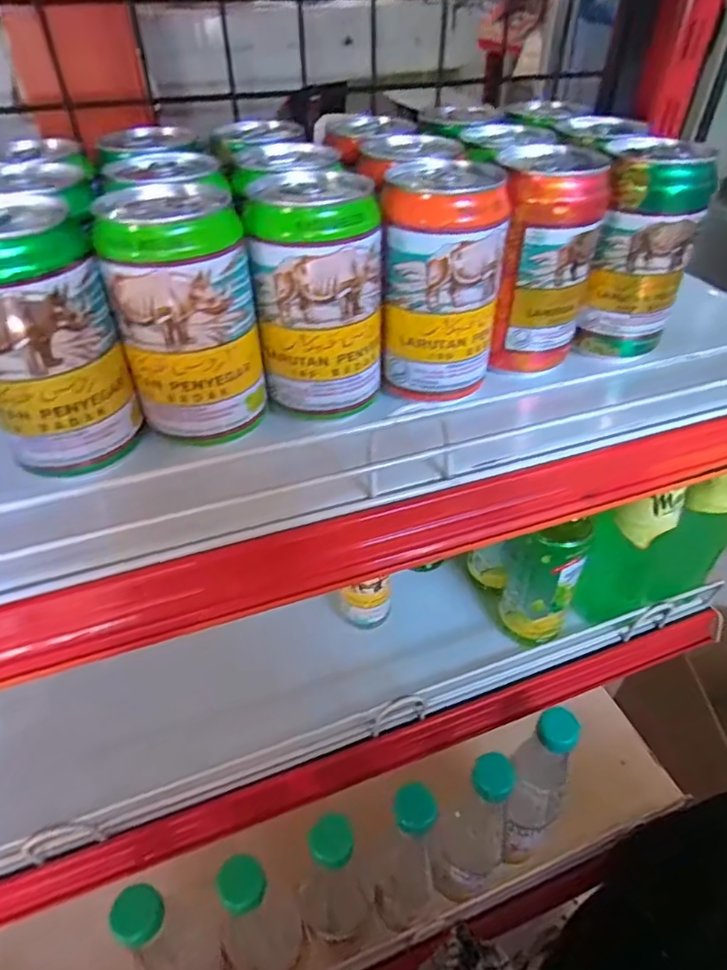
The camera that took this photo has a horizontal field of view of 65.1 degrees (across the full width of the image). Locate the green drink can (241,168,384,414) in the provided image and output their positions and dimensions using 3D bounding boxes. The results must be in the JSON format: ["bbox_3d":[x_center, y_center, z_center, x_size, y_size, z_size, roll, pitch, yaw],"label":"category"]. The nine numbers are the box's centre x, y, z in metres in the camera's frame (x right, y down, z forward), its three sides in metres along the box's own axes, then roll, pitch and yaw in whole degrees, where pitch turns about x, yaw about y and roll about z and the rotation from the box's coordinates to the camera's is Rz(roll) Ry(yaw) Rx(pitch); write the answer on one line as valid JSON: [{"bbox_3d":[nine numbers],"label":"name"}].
[{"bbox_3d":[-0.021,-0.094,0.291,0.063,0.101,0.057,4,43,3],"label":"green drink can"}]

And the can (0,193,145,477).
[{"bbox_3d":[-0.142,-0.062,0.257,0.059,0.113,0.055,-20,47,-21],"label":"can"}]

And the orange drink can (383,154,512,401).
[{"bbox_3d":[0.043,-0.105,0.302,0.062,0.105,0.055,8,44,8],"label":"orange drink can"}]

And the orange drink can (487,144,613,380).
[{"bbox_3d":[0.098,-0.122,0.323,0.058,0.107,0.059,23,48,22],"label":"orange drink can"}]

